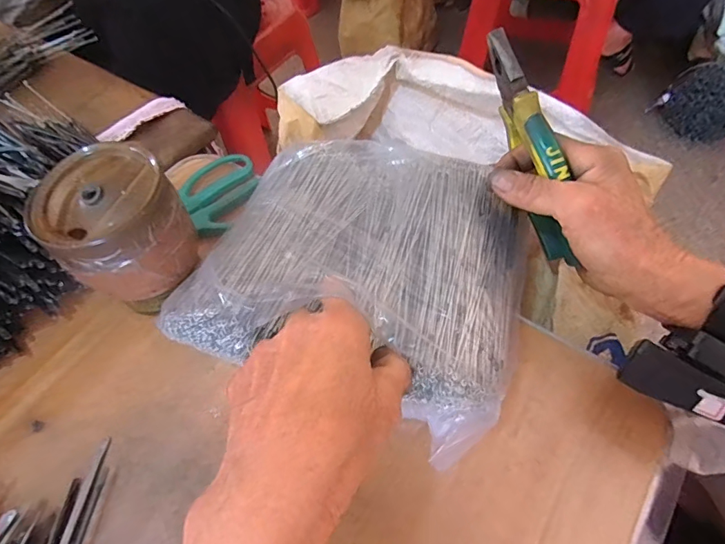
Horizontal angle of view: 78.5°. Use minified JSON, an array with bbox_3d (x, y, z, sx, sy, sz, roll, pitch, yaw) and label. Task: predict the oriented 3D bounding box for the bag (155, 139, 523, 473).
[{"bbox_3d":[0.002,-0.008,0.295,0.213,0.043,0.197,21,61,16],"label":"bag"}]

